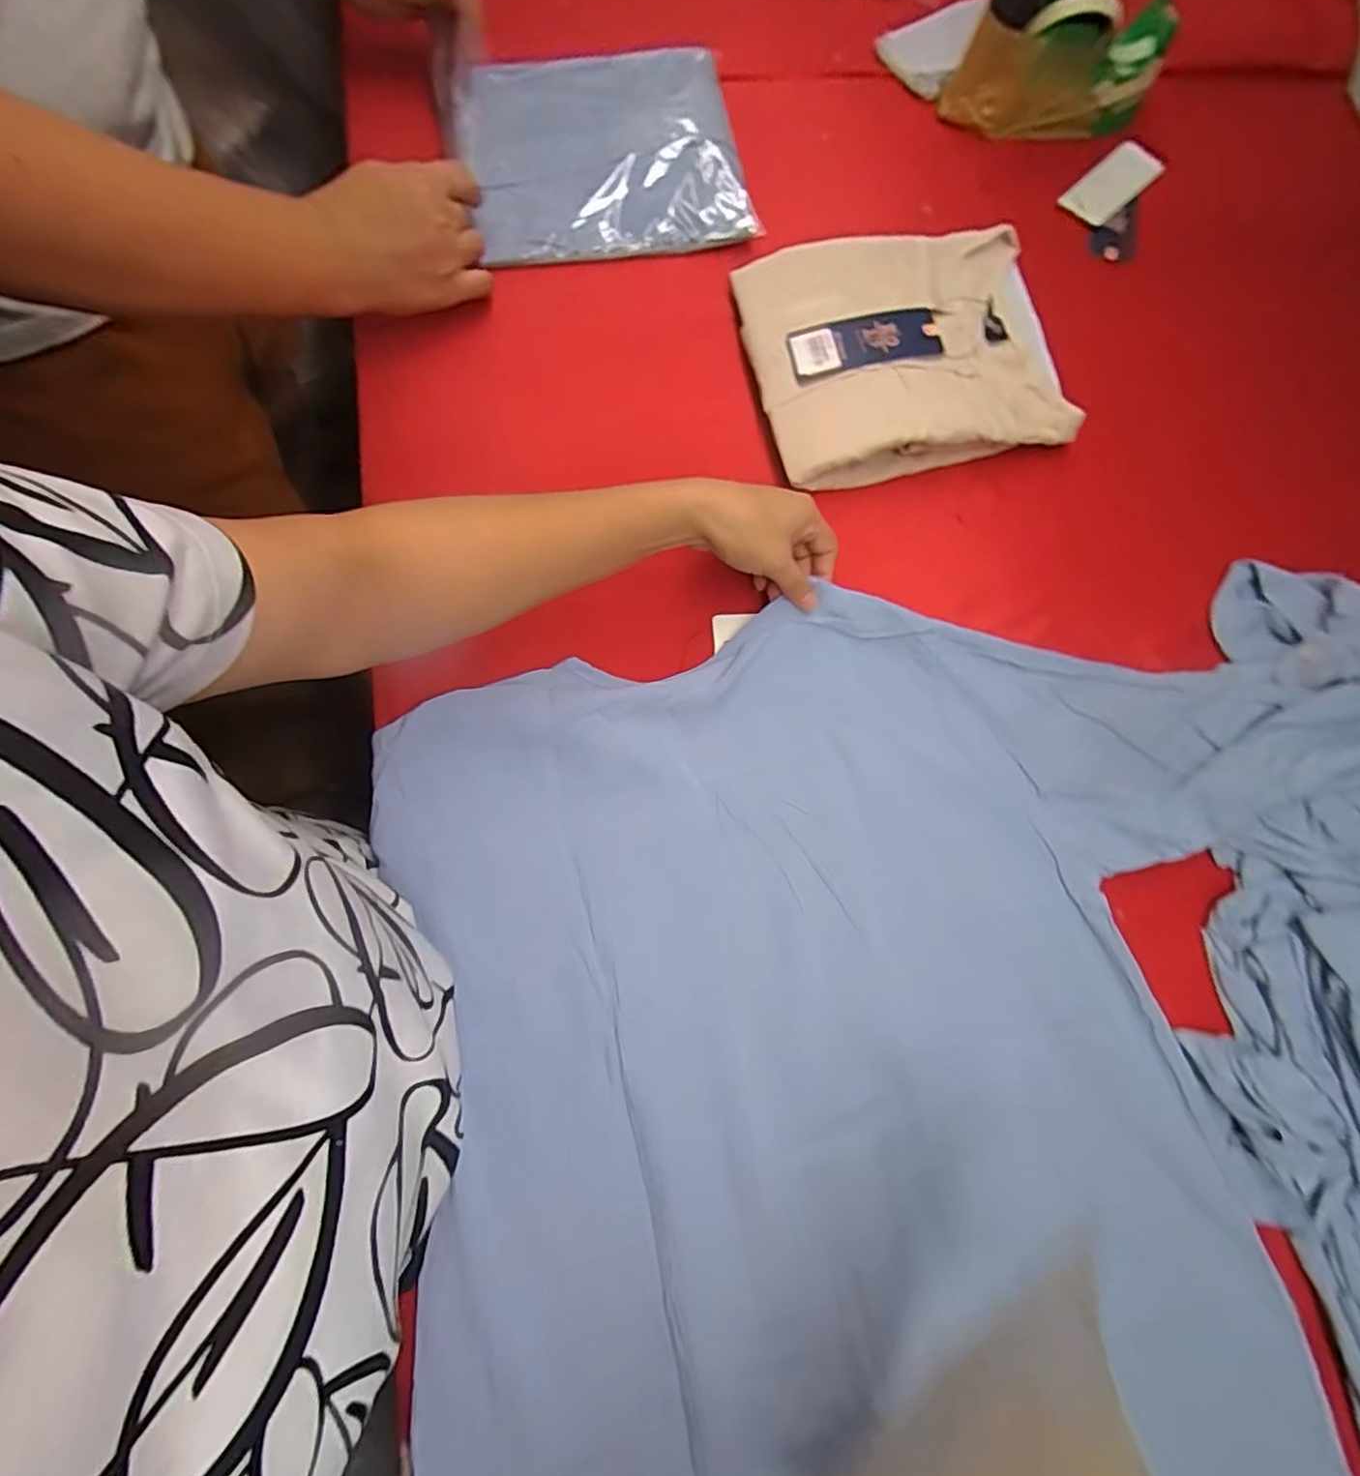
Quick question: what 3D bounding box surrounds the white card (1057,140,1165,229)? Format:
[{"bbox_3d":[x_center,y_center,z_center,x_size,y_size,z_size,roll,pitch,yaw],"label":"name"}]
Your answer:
[{"bbox_3d":[0.428,-0.549,0.577,0.117,0.004,0.053,-42,85,-14],"label":"white card"}]

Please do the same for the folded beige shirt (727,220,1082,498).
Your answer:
[{"bbox_3d":[0.185,-0.330,0.495,0.250,0.052,0.214,-10,76,-3],"label":"folded beige shirt"}]

